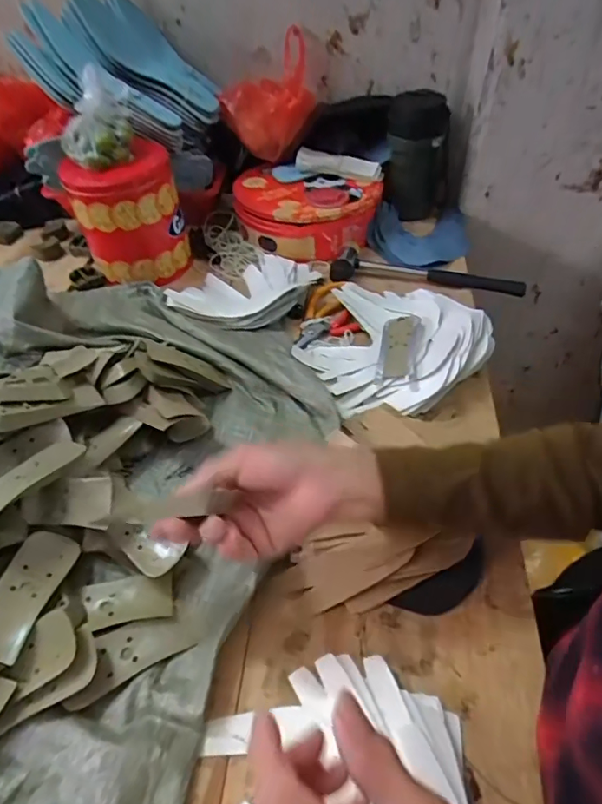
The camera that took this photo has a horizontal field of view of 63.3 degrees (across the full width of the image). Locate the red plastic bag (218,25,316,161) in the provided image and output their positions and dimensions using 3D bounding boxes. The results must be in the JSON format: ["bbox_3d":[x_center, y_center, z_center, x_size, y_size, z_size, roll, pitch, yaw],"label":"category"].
[{"bbox_3d":[-0.063,-0.514,0.816,0.142,0.156,0.129,-10,49,-5],"label":"red plastic bag"}]

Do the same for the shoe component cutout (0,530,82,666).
[{"bbox_3d":[-0.227,0.154,0.402,0.044,0.005,0.106,29,34,-11],"label":"shoe component cutout"}]

